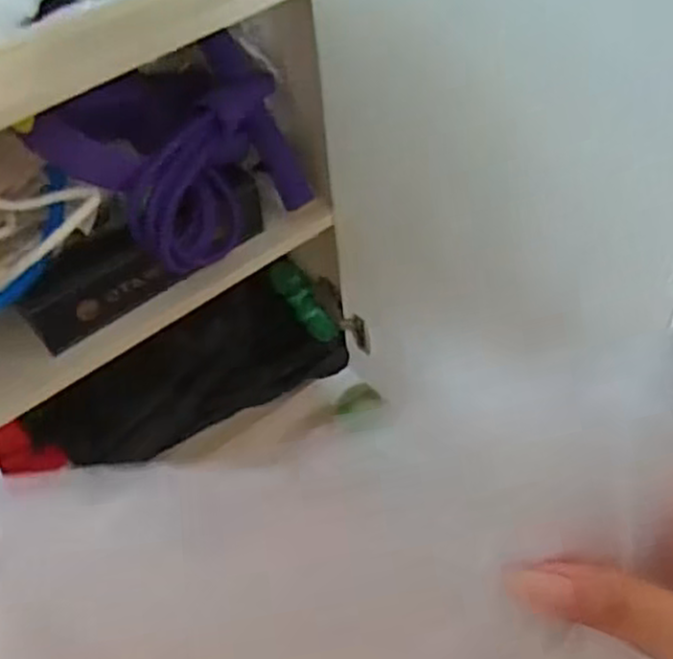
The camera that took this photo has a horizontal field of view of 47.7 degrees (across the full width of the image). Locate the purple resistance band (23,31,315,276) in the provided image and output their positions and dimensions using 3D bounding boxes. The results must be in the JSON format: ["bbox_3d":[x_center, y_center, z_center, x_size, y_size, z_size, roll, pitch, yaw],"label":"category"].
[{"bbox_3d":[-0.141,-0.156,0.709,0.132,0.151,0.223,33,60,29],"label":"purple resistance band"}]

